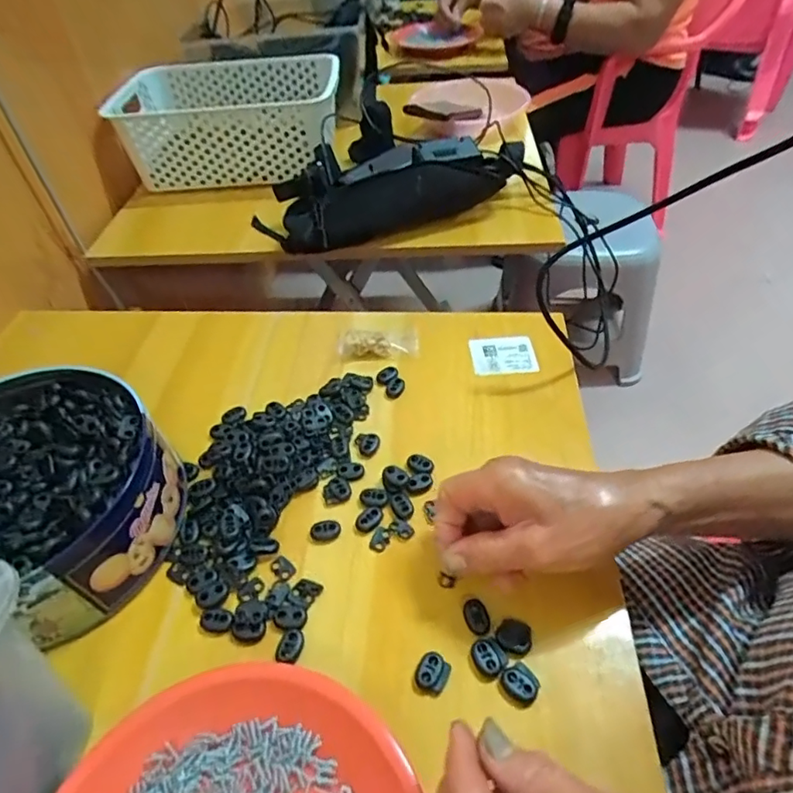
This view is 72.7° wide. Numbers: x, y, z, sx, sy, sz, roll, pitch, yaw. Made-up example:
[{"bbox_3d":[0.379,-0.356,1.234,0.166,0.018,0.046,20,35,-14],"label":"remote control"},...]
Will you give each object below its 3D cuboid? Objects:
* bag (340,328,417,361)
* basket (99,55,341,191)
[{"bbox_3d":[-0.017,-0.051,0.521,0.076,0.014,0.030,-9,47,-6],"label":"bag"},{"bbox_3d":[-0.262,-0.447,0.853,0.338,0.116,0.257,-2,47,1],"label":"basket"}]

